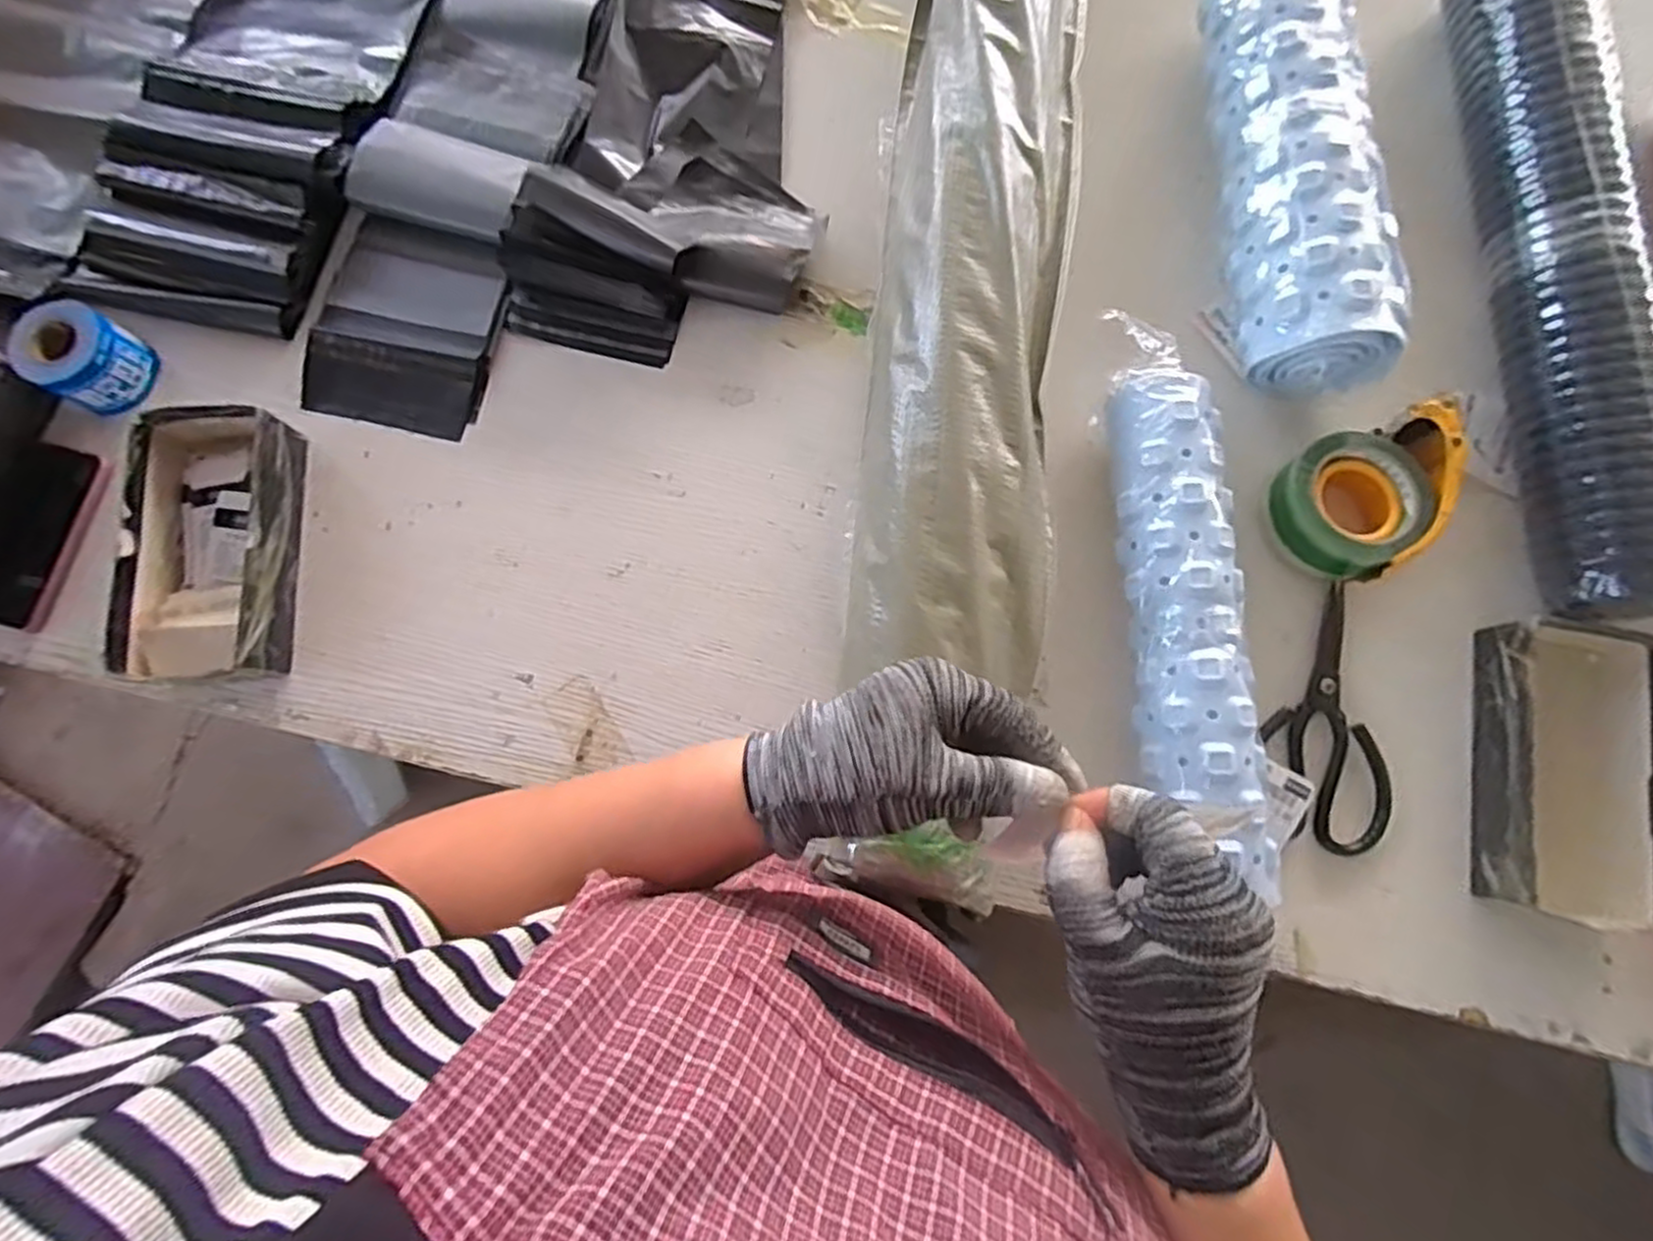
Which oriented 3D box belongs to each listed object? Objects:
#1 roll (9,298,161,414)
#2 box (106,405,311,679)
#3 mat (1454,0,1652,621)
[{"bbox_3d":[-0.632,-0.226,0.621,0.073,0.057,0.073,0,79,0],"label":"roll"},{"bbox_3d":[-0.499,-0.064,0.599,0.115,0.050,0.225,0,79,0],"label":"box"},{"bbox_3d":[0.608,-0.313,0.617,0.083,0.086,0.628,0,79,0],"label":"mat"}]

